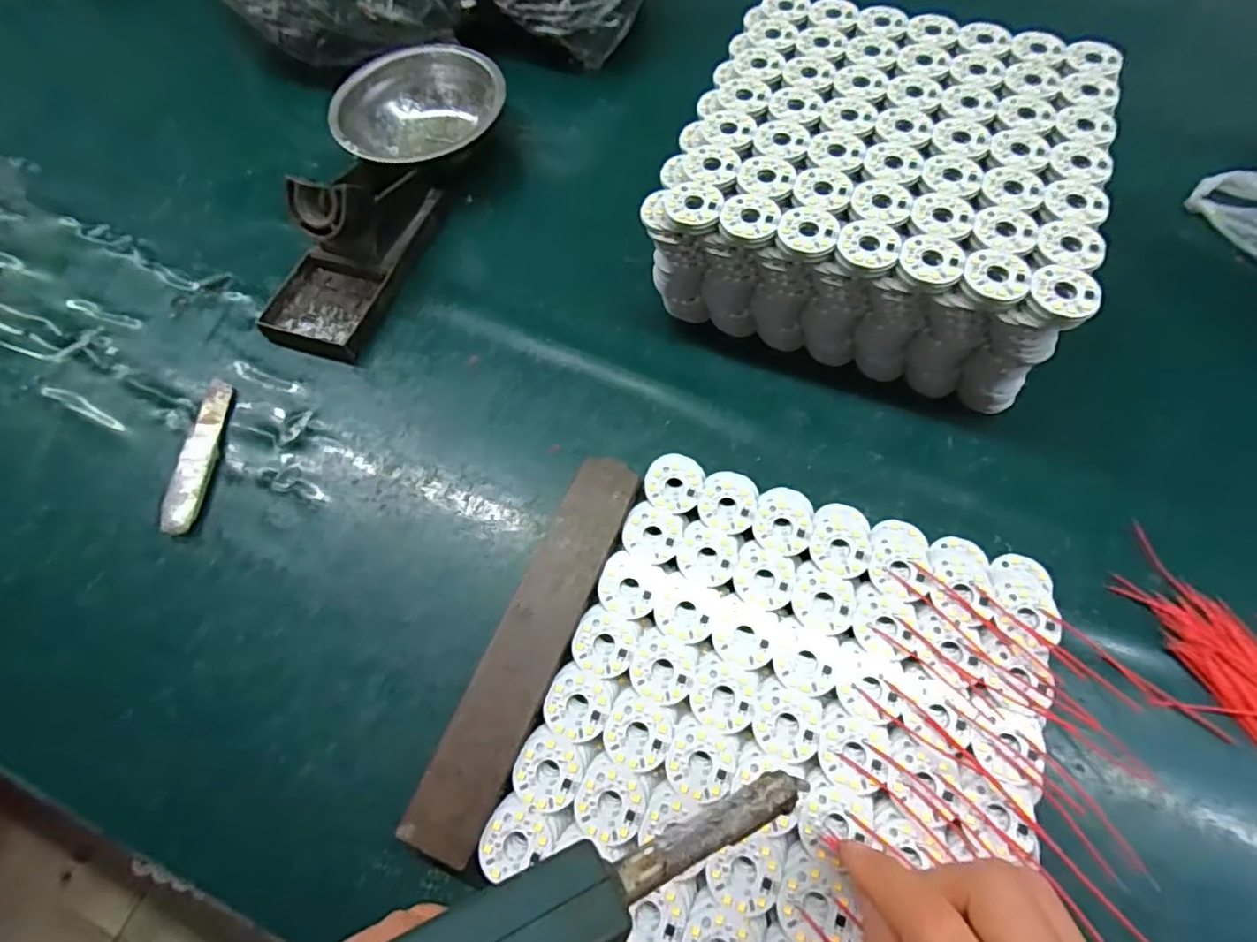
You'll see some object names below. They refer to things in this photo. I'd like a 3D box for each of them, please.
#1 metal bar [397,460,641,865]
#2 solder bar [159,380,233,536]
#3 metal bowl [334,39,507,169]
[{"bbox_3d":[-0.047,0.081,0.301,0.036,0.015,0.197,19,63,13],"label":"metal bar"},{"bbox_3d":[-0.260,-0.011,0.370,0.019,0.005,0.103,-3,60,2],"label":"solder bar"},{"bbox_3d":[-0.159,-0.270,0.471,0.120,0.048,0.120,-1,64,3],"label":"metal bowl"}]

